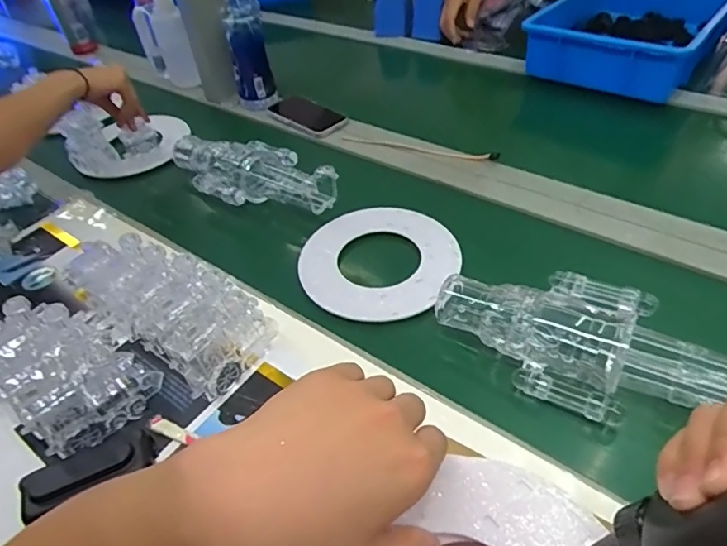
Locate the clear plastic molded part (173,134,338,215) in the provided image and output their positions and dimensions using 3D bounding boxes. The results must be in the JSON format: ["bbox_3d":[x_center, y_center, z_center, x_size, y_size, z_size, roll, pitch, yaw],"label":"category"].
[{"bbox_3d":[-0.170,-0.151,0.755,0.305,0.061,0.118,23,52,27],"label":"clear plastic molded part"}]

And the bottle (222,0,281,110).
[{"bbox_3d":[-0.204,-0.405,0.896,0.068,0.235,0.060,-17,45,-10],"label":"bottle"}]

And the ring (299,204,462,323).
[{"bbox_3d":[0.020,-0.022,0.637,0.189,0.009,0.194,-3,44,4],"label":"ring"}]

